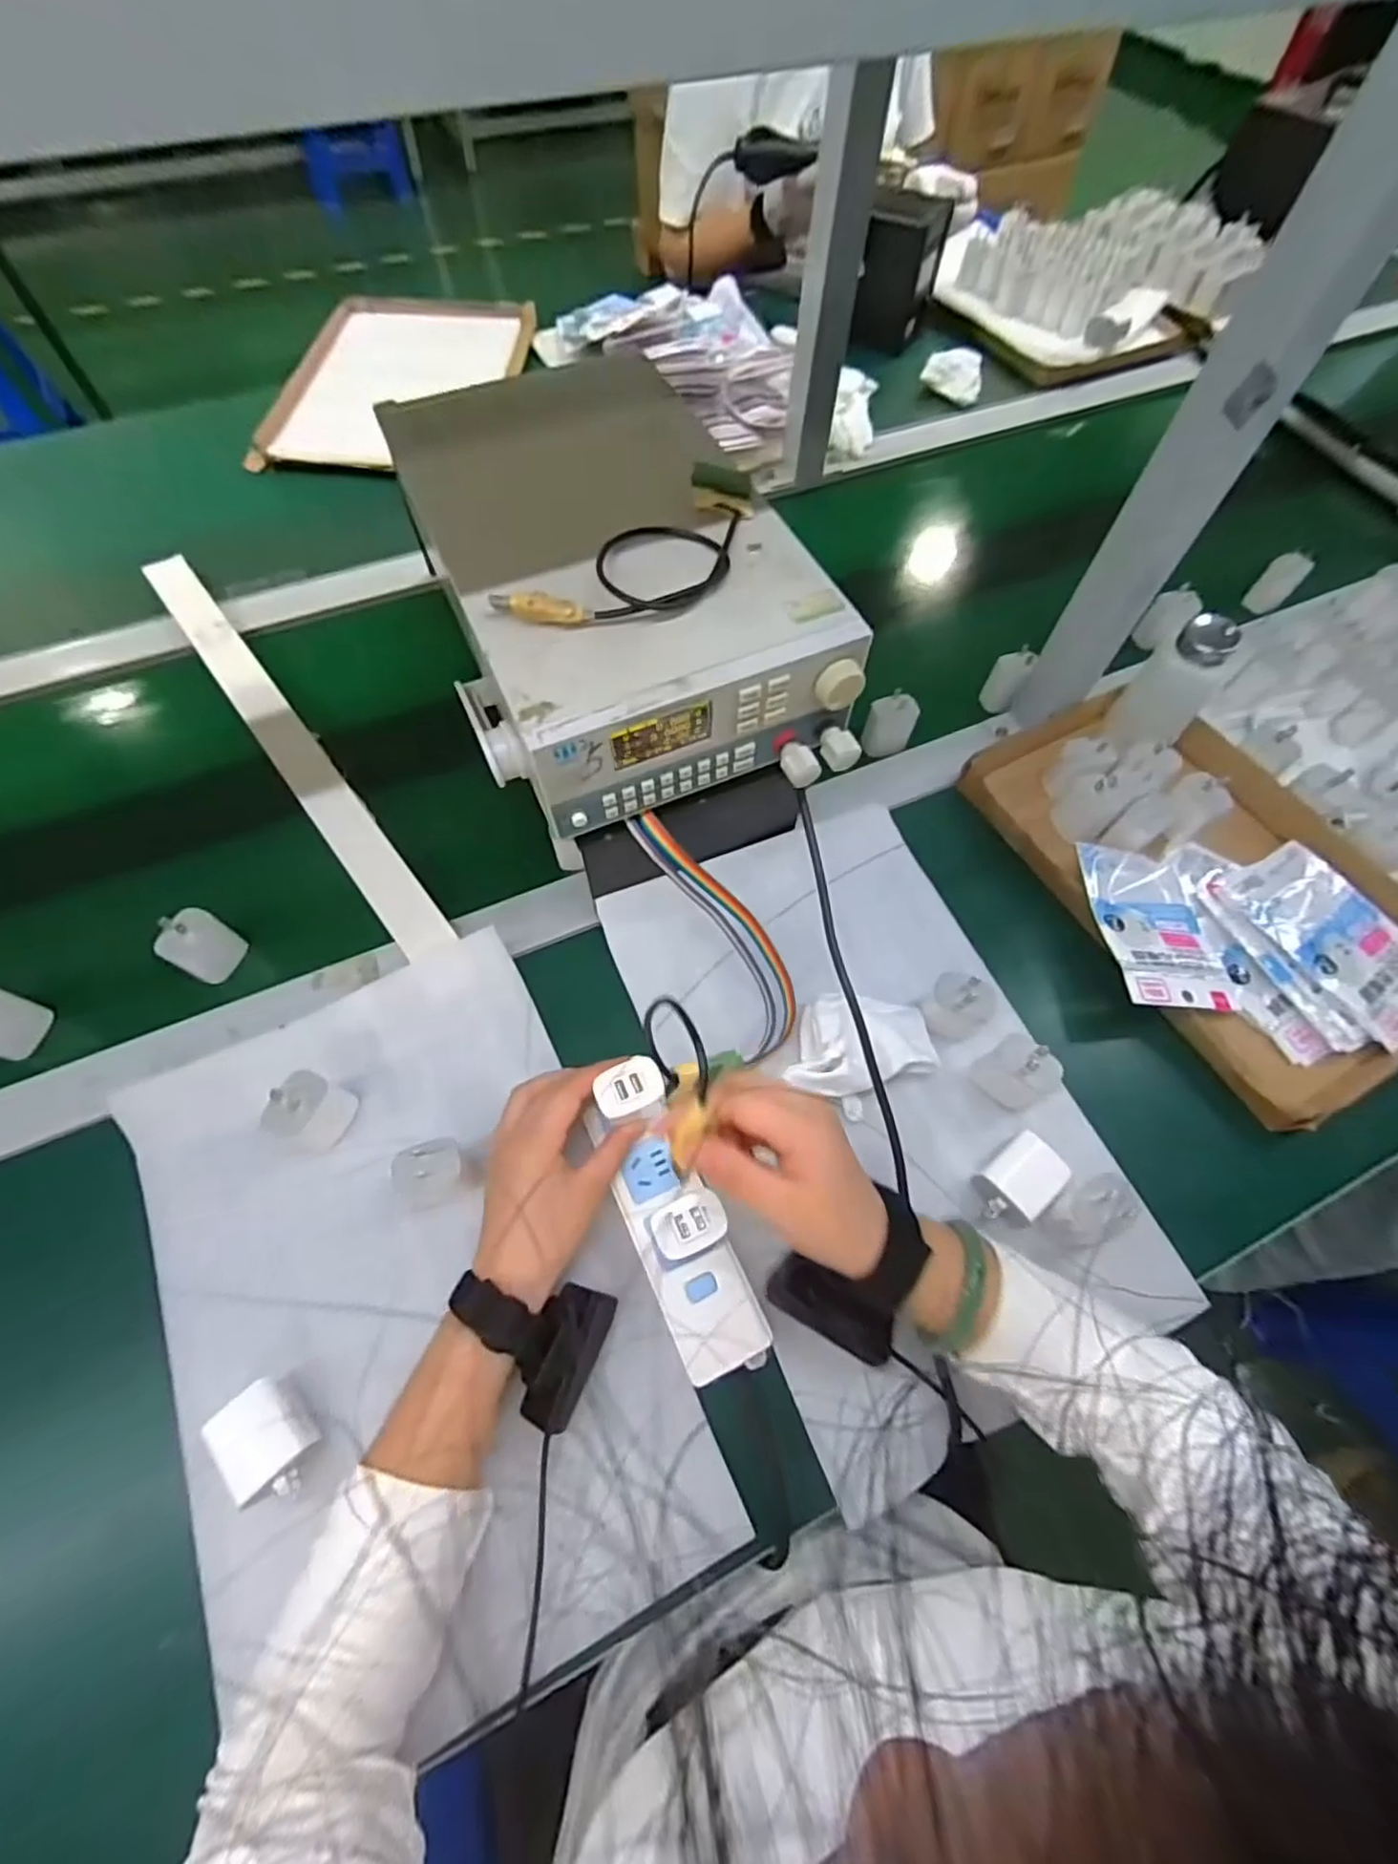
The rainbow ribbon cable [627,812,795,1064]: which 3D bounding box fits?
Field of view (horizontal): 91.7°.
[{"bbox_3d":[0.011,-0.001,0.487,0.064,0.022,0.191,-38,103,-17],"label":"rainbow ribbon cable"}]

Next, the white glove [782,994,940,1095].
[{"bbox_3d":[0.114,0.080,0.481,0.102,0.046,0.071,-1,64,-1],"label":"white glove"}]

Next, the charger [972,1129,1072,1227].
[{"bbox_3d":[0.207,0.165,0.445,0.059,0.035,0.039,-35,69,-17],"label":"charger"}]

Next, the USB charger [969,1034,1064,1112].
[{"bbox_3d":[0.218,0.098,0.471,0.032,0.062,0.043,-32,68,-16],"label":"USB charger"}]

